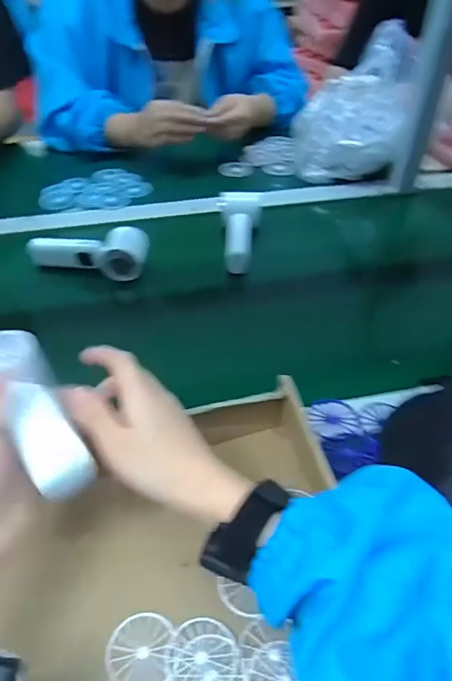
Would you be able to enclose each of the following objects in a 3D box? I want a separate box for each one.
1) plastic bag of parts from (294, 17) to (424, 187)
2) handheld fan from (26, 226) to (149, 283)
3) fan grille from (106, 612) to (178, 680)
[{"bbox_3d":[0.218,-0.418,0.850,0.179,0.184,0.205,6,47,6],"label":"plastic bag of parts"},{"bbox_3d":[-0.187,-0.127,0.682,0.158,0.046,0.079,8,48,7],"label":"handheld fan"},{"bbox_3d":[-0.061,0.229,0.353,0.051,0.011,0.050,0,47,0],"label":"fan grille"}]

